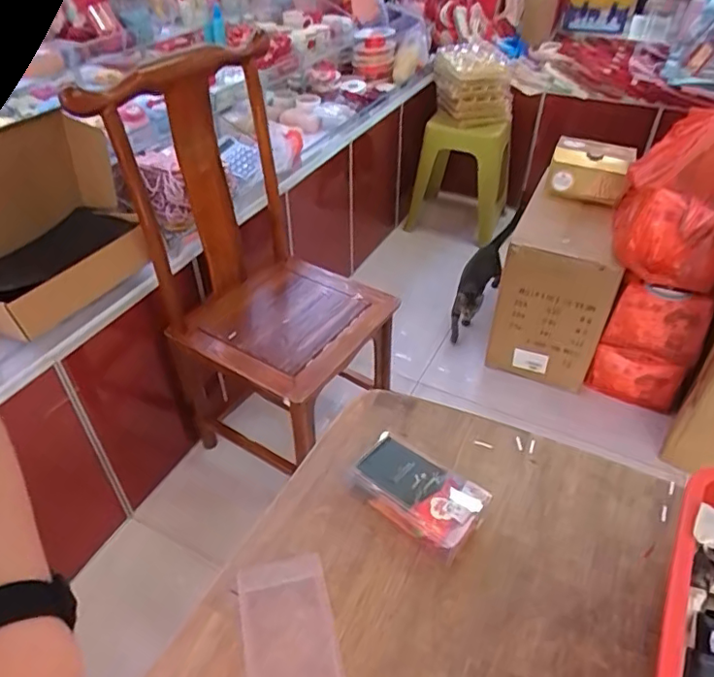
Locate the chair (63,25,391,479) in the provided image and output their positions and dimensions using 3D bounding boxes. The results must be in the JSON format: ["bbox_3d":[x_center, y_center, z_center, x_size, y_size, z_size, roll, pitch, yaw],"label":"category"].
[{"bbox_3d":[-0.206,-0.140,1.315,0.483,0.866,0.423,27,48,27],"label":"chair"}]

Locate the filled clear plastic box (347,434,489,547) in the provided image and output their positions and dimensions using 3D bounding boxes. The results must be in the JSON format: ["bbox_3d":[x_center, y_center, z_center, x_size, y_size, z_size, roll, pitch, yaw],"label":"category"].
[{"bbox_3d":[0.067,0.176,0.640,0.138,0.043,0.083,25,47,25],"label":"filled clear plastic box"}]

